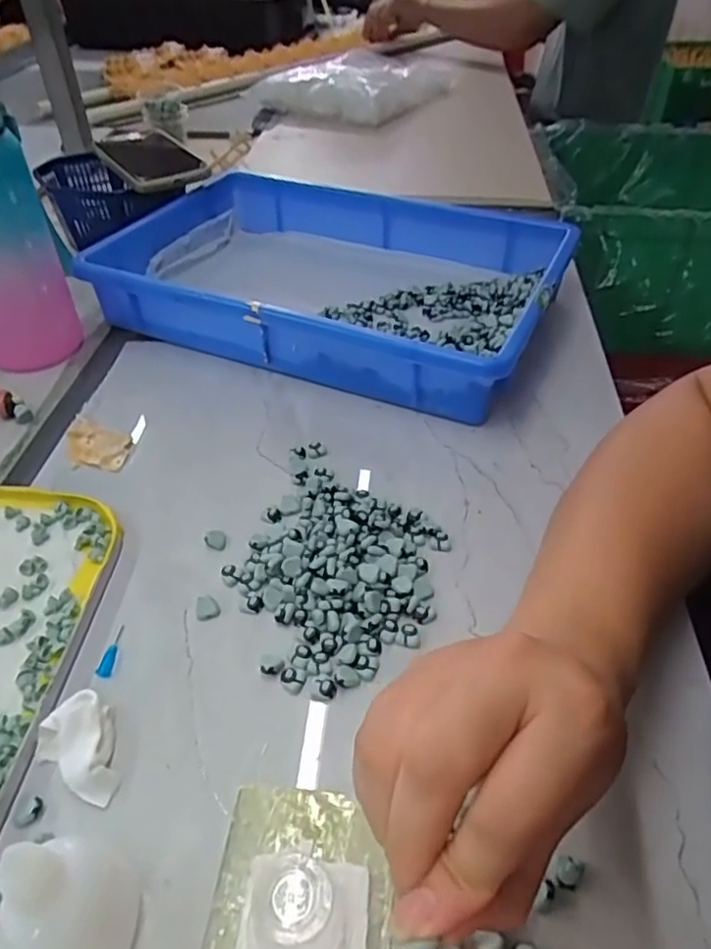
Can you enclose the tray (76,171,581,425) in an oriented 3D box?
[{"bbox_3d":[-0.020,-0.165,0.559,0.353,0.066,0.232,18,46,18],"label":"tray"}]

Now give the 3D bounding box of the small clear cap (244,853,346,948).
[{"bbox_3d":[-0.023,0.155,0.233,0.036,0.039,0.037,0,43,0],"label":"small clear cap"}]

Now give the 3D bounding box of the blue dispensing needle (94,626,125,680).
[{"bbox_3d":[-0.125,0.090,0.337,0.007,0.005,0.030,3,43,3],"label":"blue dispensing needle"}]

